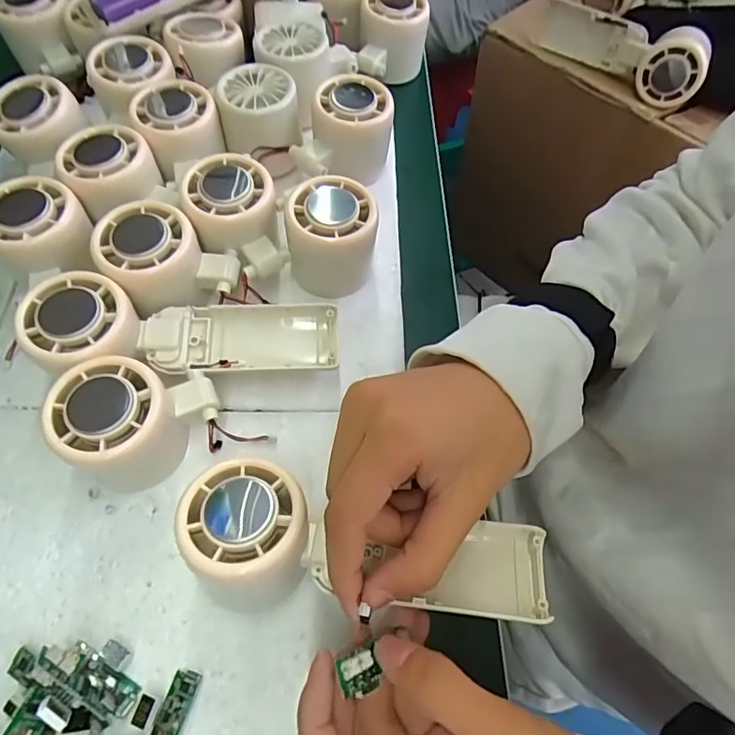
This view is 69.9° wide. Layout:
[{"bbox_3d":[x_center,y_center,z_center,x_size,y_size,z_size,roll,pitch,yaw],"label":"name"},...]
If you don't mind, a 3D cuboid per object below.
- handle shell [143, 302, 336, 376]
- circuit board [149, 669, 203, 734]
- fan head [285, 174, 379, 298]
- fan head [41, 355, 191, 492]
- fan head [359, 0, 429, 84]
[{"bbox_3d":[-0.072,-0.014,0.312,0.107,0.036,0.043,-3,64,-5],"label":"handle shell"},{"bbox_3d":[-0.089,0.159,0.238,0.012,0.008,0.039,17,64,5],"label":"circuit board"},{"bbox_3d":[-0.023,-0.081,0.335,0.055,0.060,0.056,5,64,-1],"label":"fan head"},{"bbox_3d":[-0.125,0.032,0.273,0.056,0.056,0.053,1,64,-3],"label":"fan head"},{"bbox_3d":[0.022,-0.283,0.453,0.057,0.057,0.064,3,64,-2],"label":"fan head"}]

